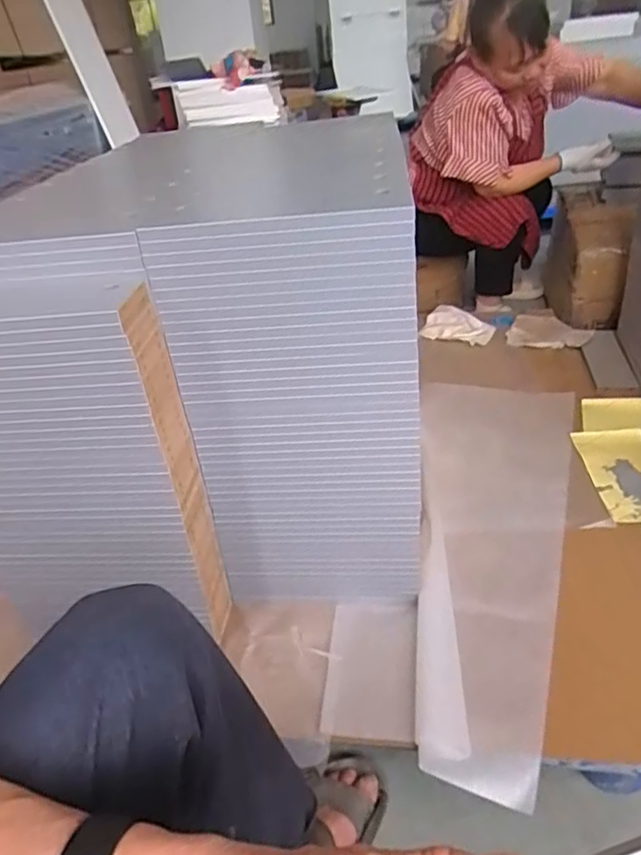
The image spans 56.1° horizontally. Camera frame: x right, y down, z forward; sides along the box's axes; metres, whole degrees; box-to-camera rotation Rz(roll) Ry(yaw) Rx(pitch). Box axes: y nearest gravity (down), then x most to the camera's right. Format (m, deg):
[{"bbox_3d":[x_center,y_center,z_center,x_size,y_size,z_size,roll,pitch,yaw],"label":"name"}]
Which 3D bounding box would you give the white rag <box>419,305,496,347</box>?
[{"bbox_3d":[0.347,-0.253,1.511,0.188,0.046,0.125,16,39,29],"label":"white rag"}]

